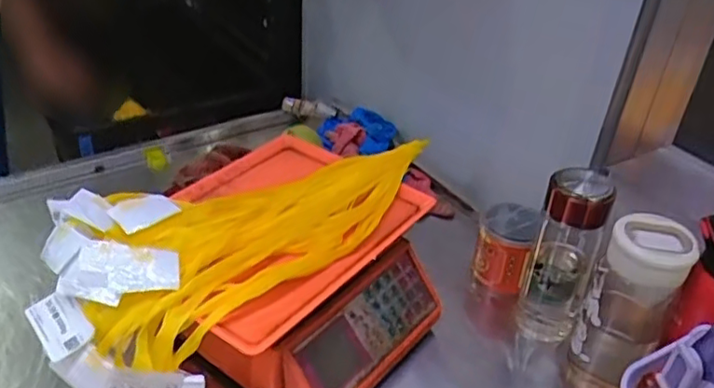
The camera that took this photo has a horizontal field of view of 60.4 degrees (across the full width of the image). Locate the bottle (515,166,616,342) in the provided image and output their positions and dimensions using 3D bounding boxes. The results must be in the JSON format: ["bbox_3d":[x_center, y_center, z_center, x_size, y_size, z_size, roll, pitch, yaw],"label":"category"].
[{"bbox_3d":[0.225,0.064,0.666,0.066,0.200,0.076,20,37,21],"label":"bottle"}]

